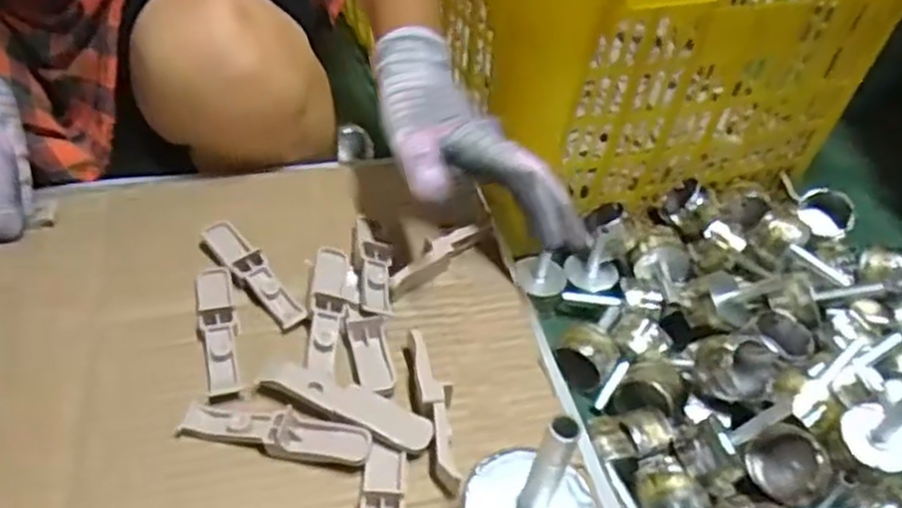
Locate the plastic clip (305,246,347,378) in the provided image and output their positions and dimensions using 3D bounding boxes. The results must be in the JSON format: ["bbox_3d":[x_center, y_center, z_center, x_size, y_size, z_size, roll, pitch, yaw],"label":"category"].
[{"bbox_3d":[-0.073,0.032,0.472,0.021,0.015,0.093,1,44,-6],"label":"plastic clip"}]

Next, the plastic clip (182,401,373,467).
[{"bbox_3d":[-0.091,0.092,0.414,0.098,0.014,0.020,9,44,2],"label":"plastic clip"}]

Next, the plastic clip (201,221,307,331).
[{"bbox_3d":[-0.124,0.010,0.496,0.021,0.011,0.096,-31,55,-33],"label":"plastic clip"}]

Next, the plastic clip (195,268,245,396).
[{"bbox_3d":[-0.136,0.040,0.465,0.022,0.010,0.091,-9,46,-16],"label":"plastic clip"}]

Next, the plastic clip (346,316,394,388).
[{"bbox_3d":[-0.045,0.057,0.457,0.021,0.012,0.047,-6,45,-14],"label":"plastic clip"}]

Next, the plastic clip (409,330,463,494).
[{"bbox_3d":[-0.008,0.083,0.431,0.015,0.016,0.091,-5,45,-12],"label":"plastic clip"}]

